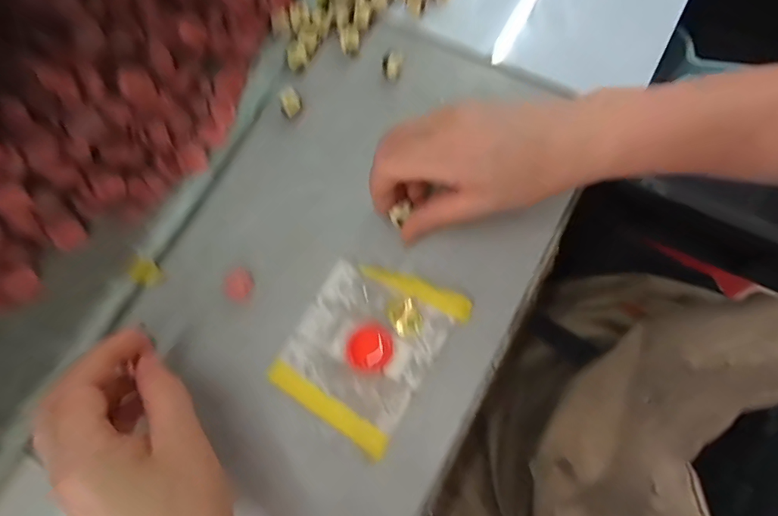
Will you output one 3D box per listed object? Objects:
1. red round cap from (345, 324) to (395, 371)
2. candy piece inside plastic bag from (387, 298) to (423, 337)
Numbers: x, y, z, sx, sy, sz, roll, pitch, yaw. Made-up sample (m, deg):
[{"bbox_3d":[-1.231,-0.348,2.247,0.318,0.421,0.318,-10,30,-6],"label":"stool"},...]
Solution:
[{"bbox_3d":[-0.012,0.059,0.289,0.029,0.004,0.029,40,82,9],"label":"red round cap"},{"bbox_3d":[0.011,0.040,0.293,0.019,0.004,0.025,-31,79,-5],"label":"candy piece inside plastic bag"}]

